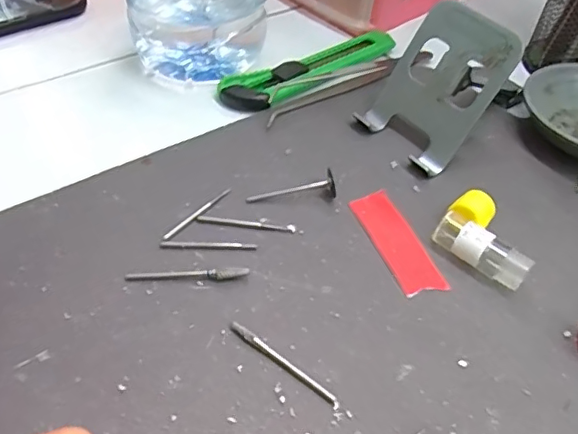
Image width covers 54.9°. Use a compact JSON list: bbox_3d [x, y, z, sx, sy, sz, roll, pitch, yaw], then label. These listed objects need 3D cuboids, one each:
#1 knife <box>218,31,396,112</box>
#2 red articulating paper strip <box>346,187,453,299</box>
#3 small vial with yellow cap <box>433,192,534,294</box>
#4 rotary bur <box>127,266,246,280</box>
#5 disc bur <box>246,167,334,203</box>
[{"bbox_3d":[0.015,-0.096,0.355,0.127,0.010,0.030,-29,55,-30],"label":"knife"},{"bbox_3d":[0.051,0.011,0.263,0.023,0.004,0.060,-14,48,-18],"label":"red articulating paper strip"},{"bbox_3d":[0.092,0.010,0.255,0.030,0.020,0.044,-33,58,-32],"label":"small vial with yellow cap"},{"bbox_3d":[-0.043,0.024,0.237,0.051,0.004,0.005,-3,45,-8],"label":"rotary bur"},{"bbox_3d":[0.002,-0.013,0.274,0.044,0.009,0.010,-12,47,-16],"label":"disc bur"}]

